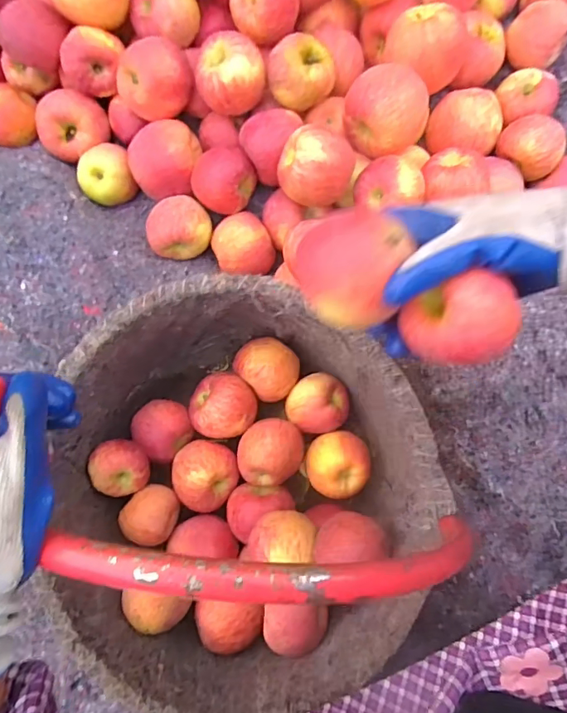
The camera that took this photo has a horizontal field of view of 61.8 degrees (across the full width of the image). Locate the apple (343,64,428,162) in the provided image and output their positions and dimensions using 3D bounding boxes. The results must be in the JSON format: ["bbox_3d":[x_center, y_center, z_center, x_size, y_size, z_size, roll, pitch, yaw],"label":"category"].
[{"bbox_3d":[0.107,-0.255,0.506,0.084,0.074,0.075,11,86,3],"label":"apple"}]

